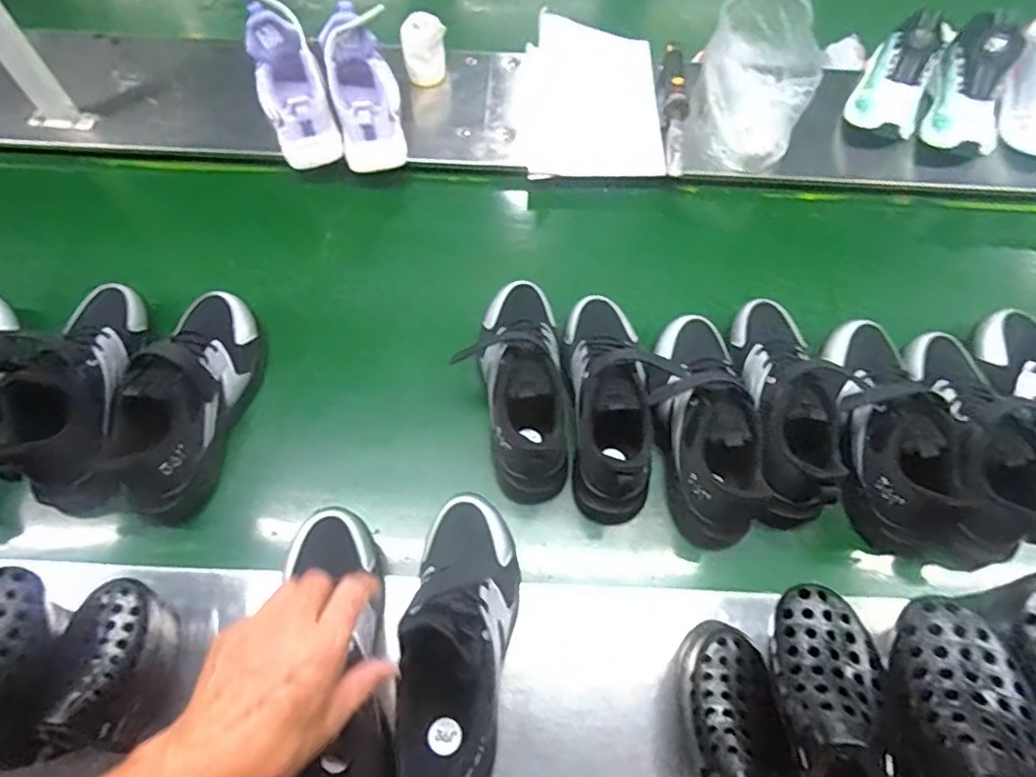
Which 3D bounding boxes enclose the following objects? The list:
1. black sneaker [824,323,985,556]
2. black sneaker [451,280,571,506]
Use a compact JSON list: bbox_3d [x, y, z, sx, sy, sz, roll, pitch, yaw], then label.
[{"bbox_3d":[0.398,0.040,0.672,0.093,0.096,0.254,-2,64,-2],"label":"black sneaker"},{"bbox_3d":[0.004,-0.013,0.692,0.094,0.105,0.262,-3,64,-3],"label":"black sneaker"}]

